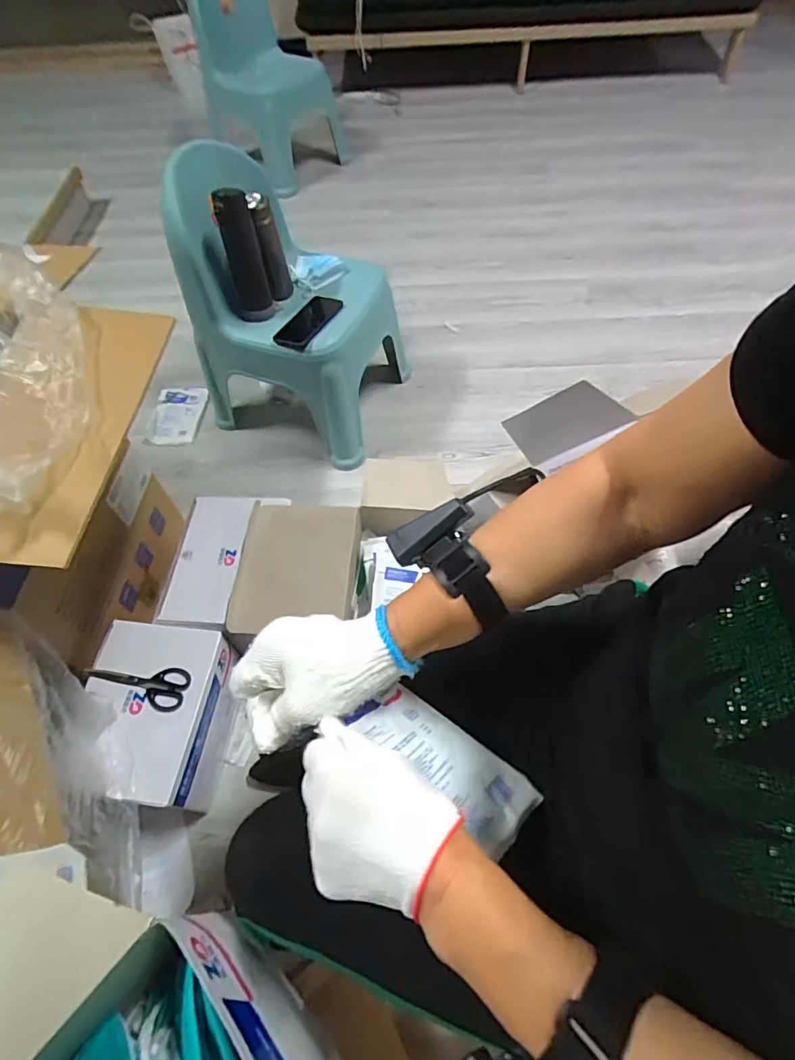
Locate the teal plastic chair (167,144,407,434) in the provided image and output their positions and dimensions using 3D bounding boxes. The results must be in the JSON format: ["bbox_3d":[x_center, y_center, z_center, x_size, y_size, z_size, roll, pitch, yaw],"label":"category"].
[{"bbox_3d":[-0.232,-0.512,1.192,0.411,0.589,0.360,12,60,9],"label":"teal plastic chair"}]

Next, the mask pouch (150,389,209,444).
[{"bbox_3d":[-0.590,-0.308,1.381,0.148,0.013,0.180,5,67,15],"label":"mask pouch"}]

